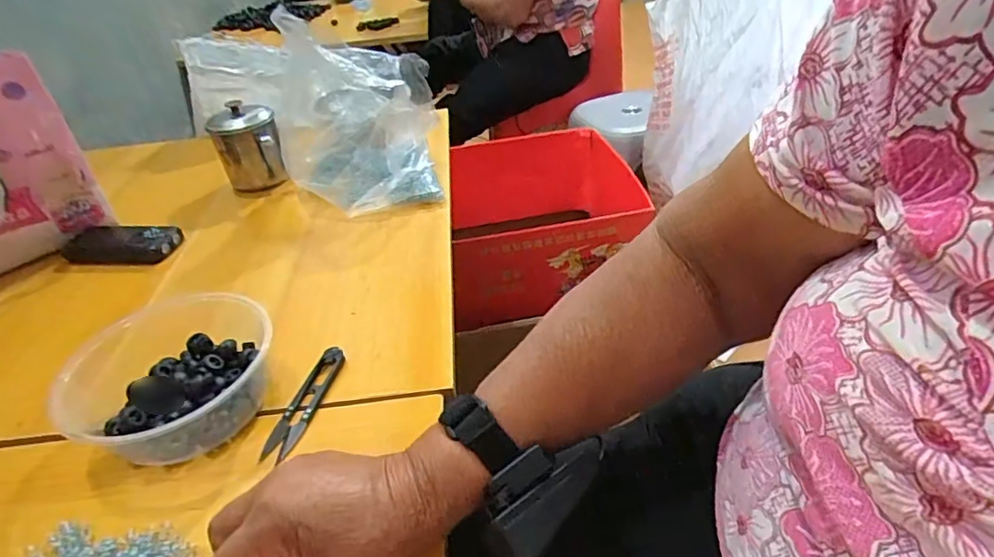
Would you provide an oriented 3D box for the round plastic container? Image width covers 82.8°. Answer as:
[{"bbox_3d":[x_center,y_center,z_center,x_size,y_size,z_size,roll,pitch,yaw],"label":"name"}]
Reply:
[{"bbox_3d":[-0.241,0.081,0.413,0.140,0.061,0.137,-5,36,3],"label":"round plastic container"}]

